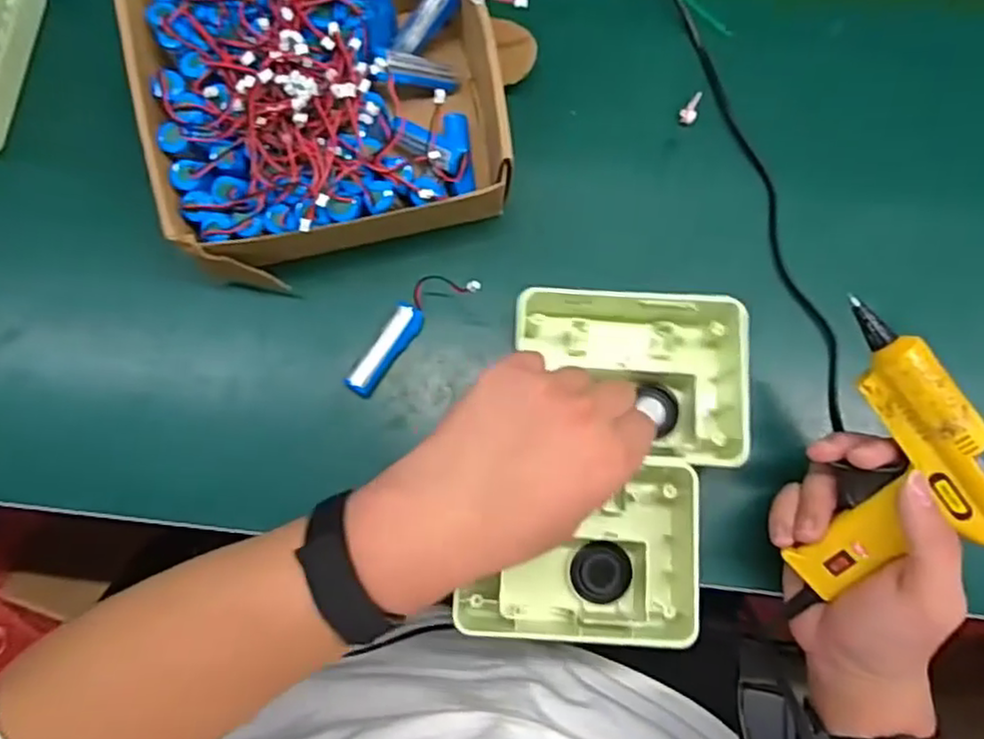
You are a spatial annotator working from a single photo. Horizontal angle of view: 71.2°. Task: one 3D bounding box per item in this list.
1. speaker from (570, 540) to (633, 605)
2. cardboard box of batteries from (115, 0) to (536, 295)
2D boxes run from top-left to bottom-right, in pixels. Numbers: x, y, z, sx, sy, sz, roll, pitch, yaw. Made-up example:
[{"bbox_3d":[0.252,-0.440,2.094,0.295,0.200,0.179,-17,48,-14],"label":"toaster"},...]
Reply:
[{"bbox_3d":[0.069,0.129,0.436,0.038,0.005,0.037,6,77,1],"label":"speaker"},{"bbox_3d":[-0.095,-0.181,0.456,0.247,0.083,0.210,-13,77,-4],"label":"cardboard box of batteries"}]

